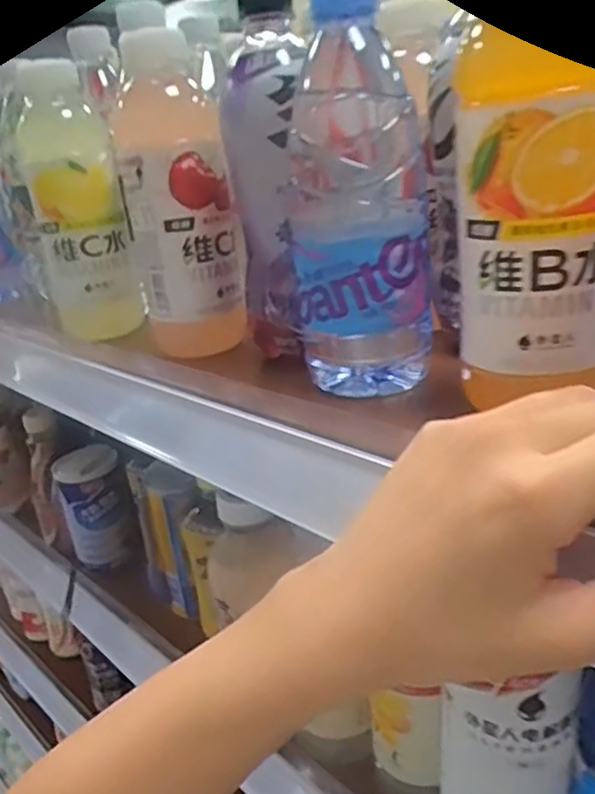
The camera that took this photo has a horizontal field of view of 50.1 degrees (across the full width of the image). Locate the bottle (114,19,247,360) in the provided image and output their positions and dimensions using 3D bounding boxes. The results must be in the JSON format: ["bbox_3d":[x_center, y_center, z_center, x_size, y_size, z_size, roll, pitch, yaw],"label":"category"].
[{"bbox_3d":[-0.076,-0.126,0.408,0.068,0.194,0.056,-23,27,-35],"label":"bottle"}]

